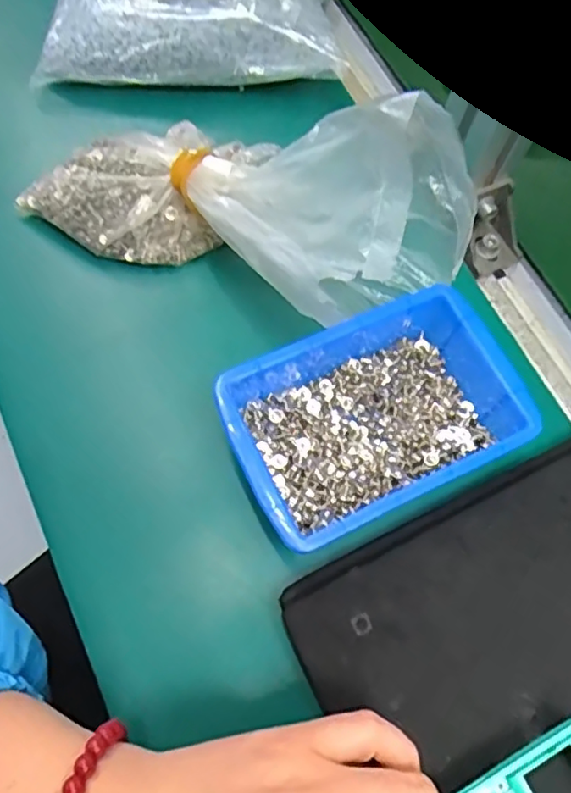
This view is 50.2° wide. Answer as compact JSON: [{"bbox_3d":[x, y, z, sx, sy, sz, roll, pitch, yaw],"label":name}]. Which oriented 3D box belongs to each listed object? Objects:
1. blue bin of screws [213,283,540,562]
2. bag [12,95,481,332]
[{"bbox_3d":[0.047,0.012,0.327,0.151,0.048,0.100,-25,72,-11],"label":"blue bin of screws"},{"bbox_3d":[-0.033,-0.109,0.343,0.257,0.106,0.113,11,68,24],"label":"bag"}]

